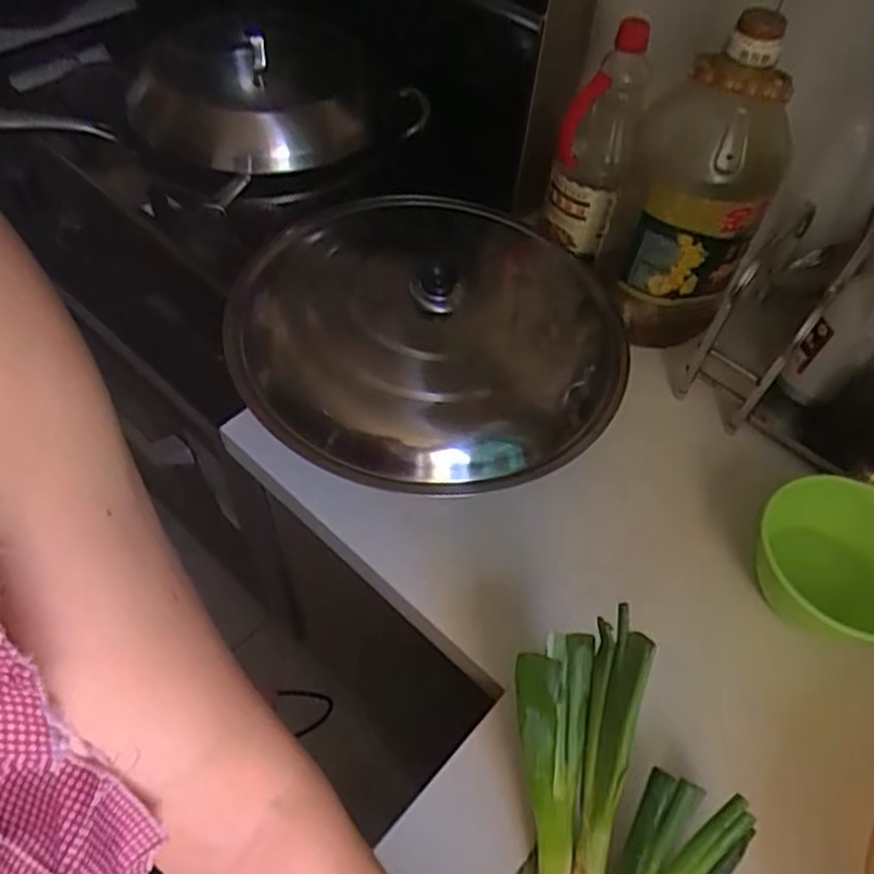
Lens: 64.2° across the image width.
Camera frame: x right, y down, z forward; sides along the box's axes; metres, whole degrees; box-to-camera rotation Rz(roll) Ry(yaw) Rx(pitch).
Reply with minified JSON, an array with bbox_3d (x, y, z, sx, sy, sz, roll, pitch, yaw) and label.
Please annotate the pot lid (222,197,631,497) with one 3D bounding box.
[{"bbox_3d":[0.004,-0.100,0.705,0.381,0.092,0.350,2,54,-3],"label":"pot lid"}]

